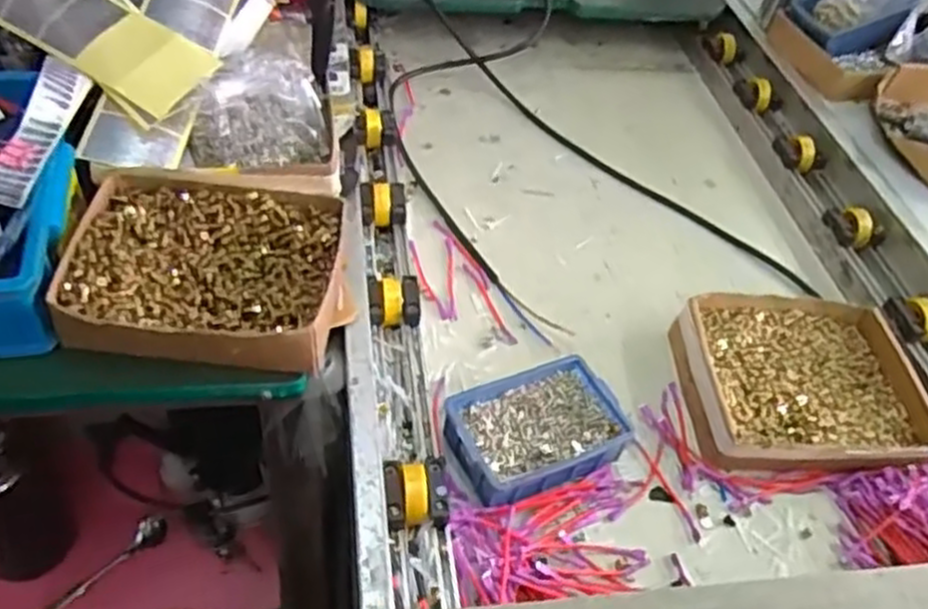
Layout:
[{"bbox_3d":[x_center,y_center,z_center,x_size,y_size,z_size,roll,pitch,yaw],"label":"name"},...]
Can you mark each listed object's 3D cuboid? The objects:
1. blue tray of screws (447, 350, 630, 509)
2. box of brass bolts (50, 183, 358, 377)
[{"bbox_3d":[0.064,0.115,0.695,0.153,0.050,0.100,-15,51,-21],"label":"blue tray of screws"},{"bbox_3d":[-0.215,-0.031,0.666,0.222,0.055,0.185,4,46,-5],"label":"box of brass bolts"}]

